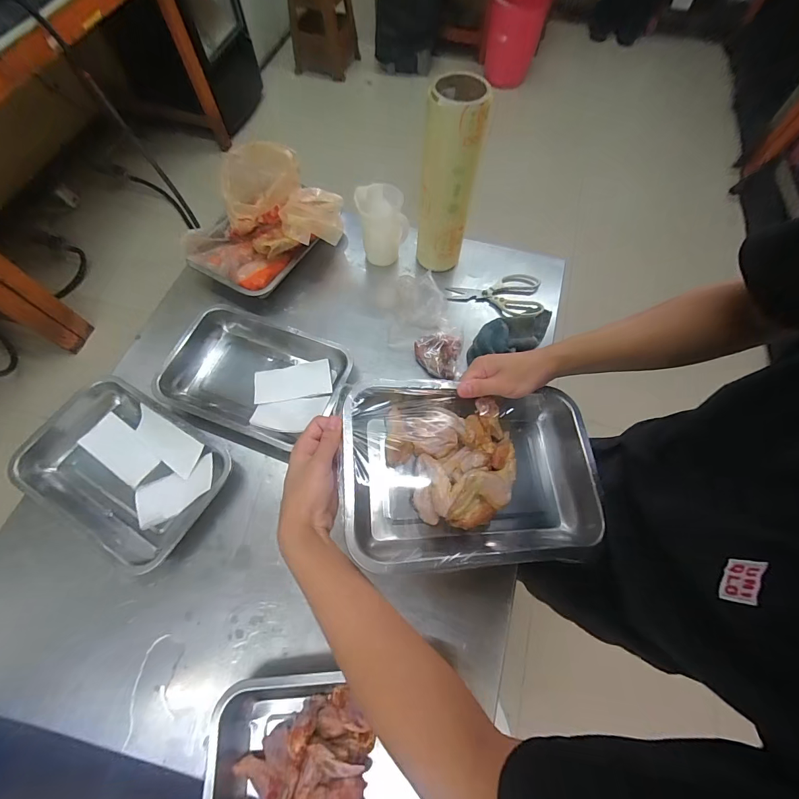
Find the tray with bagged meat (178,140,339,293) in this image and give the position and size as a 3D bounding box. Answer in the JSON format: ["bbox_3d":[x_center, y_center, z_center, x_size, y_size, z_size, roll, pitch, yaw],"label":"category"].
[{"bbox_3d":[-0.270,-0.355,0.702,0.231,0.164,0.285,40,72,16],"label":"tray with bagged meat"}]

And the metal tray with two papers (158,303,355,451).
[{"bbox_3d":[-0.267,-0.044,0.676,0.330,0.055,0.216,17,67,8],"label":"metal tray with two papers"}]

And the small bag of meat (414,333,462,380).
[{"bbox_3d":[0.068,-0.081,0.697,0.084,0.040,0.089,14,67,6],"label":"small bag of meat"}]

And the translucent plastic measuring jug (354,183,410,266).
[{"bbox_3d":[-0.034,-0.351,0.768,0.090,0.135,0.095,-11,66,-5],"label":"translucent plastic measuring jug"}]

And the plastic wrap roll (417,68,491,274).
[{"bbox_3d":[0.089,-0.386,0.680,0.098,0.317,0.095,8,66,4],"label":"plastic wrap roll"}]

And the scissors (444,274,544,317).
[{"bbox_3d":[0.196,-0.219,0.769,0.190,0.016,0.106,4,66,2],"label":"scissors"}]

